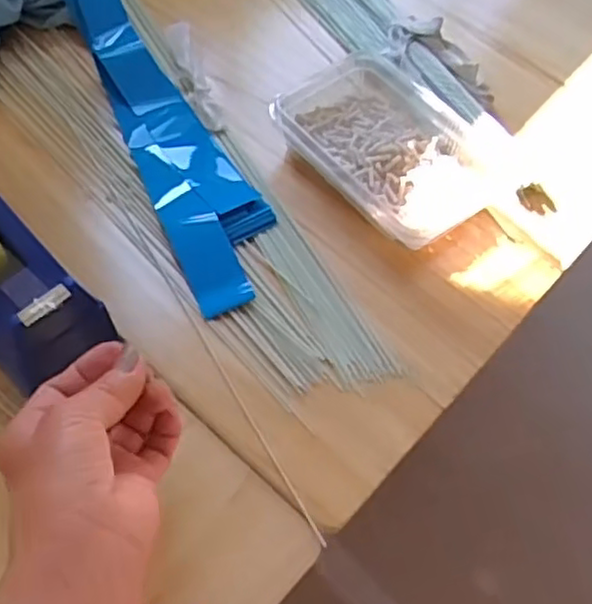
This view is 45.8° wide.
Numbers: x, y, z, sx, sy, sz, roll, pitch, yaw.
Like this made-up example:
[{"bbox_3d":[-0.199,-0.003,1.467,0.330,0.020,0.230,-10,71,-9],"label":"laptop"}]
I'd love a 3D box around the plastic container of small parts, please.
[{"bbox_3d":[0.074,-0.131,0.577,0.141,0.039,0.190,-36,67,-21],"label":"plastic container of small parts"}]

